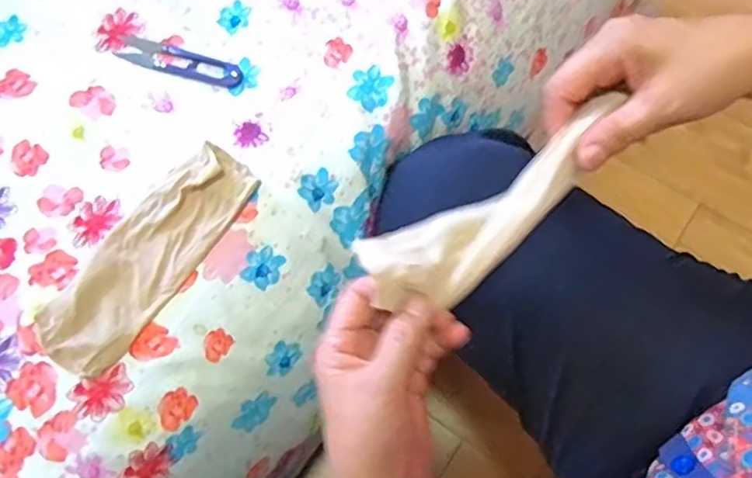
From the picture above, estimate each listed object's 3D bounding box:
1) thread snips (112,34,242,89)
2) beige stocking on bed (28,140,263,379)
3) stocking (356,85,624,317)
[{"bbox_3d":[-0.153,-0.140,0.477,0.098,0.004,0.025,14,72,3],"label":"thread snips"},{"bbox_3d":[-0.157,0.009,0.421,0.058,0.015,0.176,35,74,9],"label":"beige stocking on bed"},{"bbox_3d":[0.071,-0.019,0.348,0.168,0.033,0.055,-35,76,-3],"label":"stocking"}]

